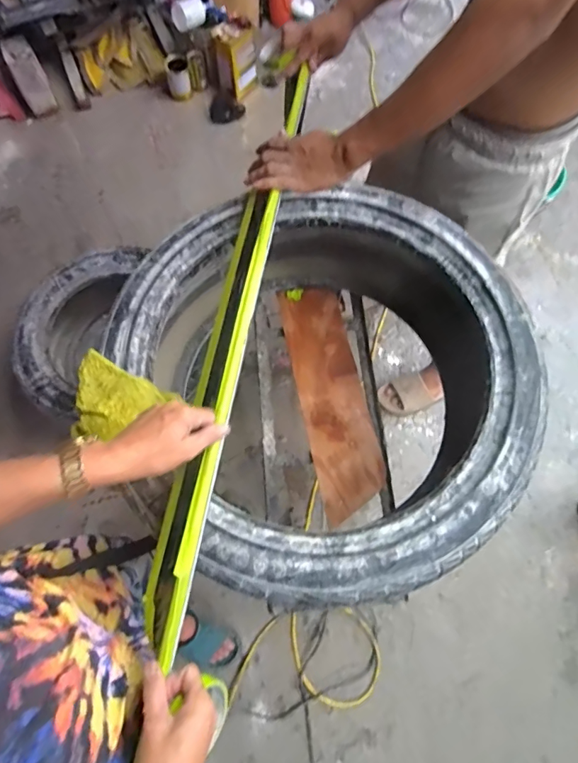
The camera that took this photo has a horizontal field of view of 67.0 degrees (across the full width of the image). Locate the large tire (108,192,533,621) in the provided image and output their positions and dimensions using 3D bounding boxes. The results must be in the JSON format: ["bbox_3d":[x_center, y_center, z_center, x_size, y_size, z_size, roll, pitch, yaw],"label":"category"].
[{"bbox_3d":[0.076,-0.020,0.757,0.594,0.243,0.642,0,70,0],"label":"large tire"}]

